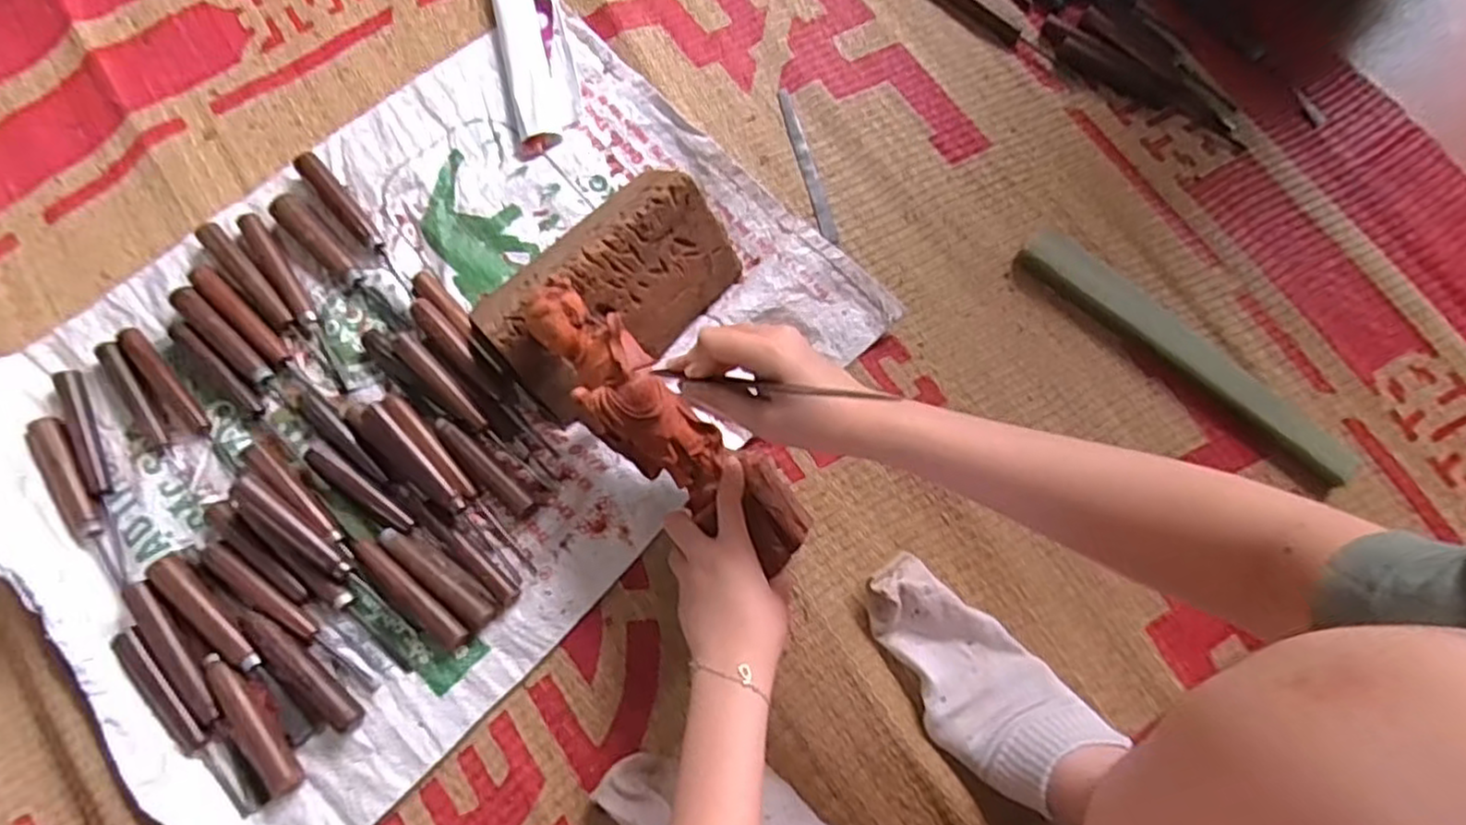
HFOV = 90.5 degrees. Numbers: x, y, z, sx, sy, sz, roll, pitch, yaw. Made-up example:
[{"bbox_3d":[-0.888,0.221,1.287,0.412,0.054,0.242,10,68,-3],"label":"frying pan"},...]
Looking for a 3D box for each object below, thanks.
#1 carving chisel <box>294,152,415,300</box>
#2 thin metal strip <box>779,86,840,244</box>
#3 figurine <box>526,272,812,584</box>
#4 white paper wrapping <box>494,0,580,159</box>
[{"bbox_3d":[-0.325,-0.165,0.631,0.021,0.014,0.163,-41,80,-11],"label":"carving chisel"},{"bbox_3d":[0.069,-0.230,0.675,0.014,0.004,0.157,-15,78,-3],"label":"thin metal strip"},{"bbox_3d":[-0.051,0.010,0.530,0.258,0.059,0.065,43,78,-2],"label":"figurine"},{"bbox_3d":[-0.184,-0.339,0.680,0.061,0.018,0.211,-11,76,-5],"label":"white paper wrapping"}]

